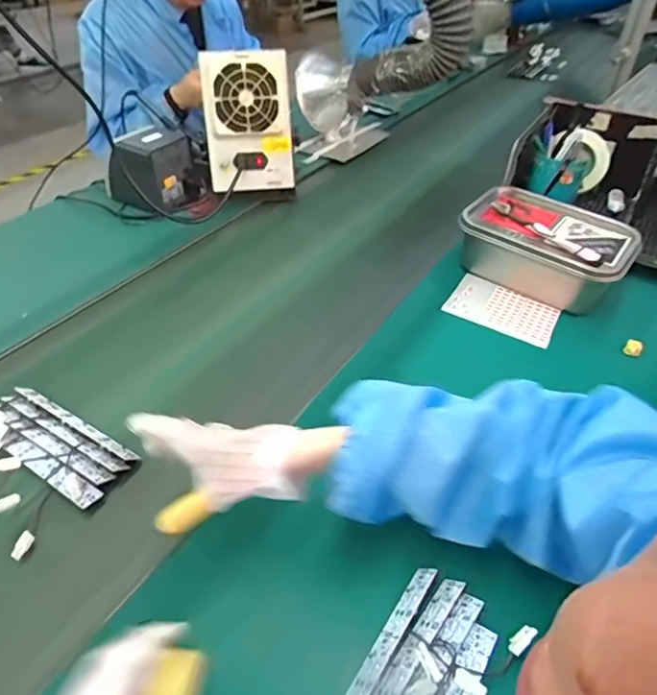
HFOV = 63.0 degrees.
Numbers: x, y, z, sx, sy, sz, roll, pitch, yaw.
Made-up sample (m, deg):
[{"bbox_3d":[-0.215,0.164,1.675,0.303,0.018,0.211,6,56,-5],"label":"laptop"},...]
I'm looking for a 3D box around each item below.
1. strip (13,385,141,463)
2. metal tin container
[{"bbox_3d":[-0.293,0.085,0.615,0.197,0.010,0.014,22,45,23],"label":"strip"},{"bbox_3d":[0.335,-0.154,0.832,0.239,0.096,0.163,23,46,25],"label":"metal tin container"}]

